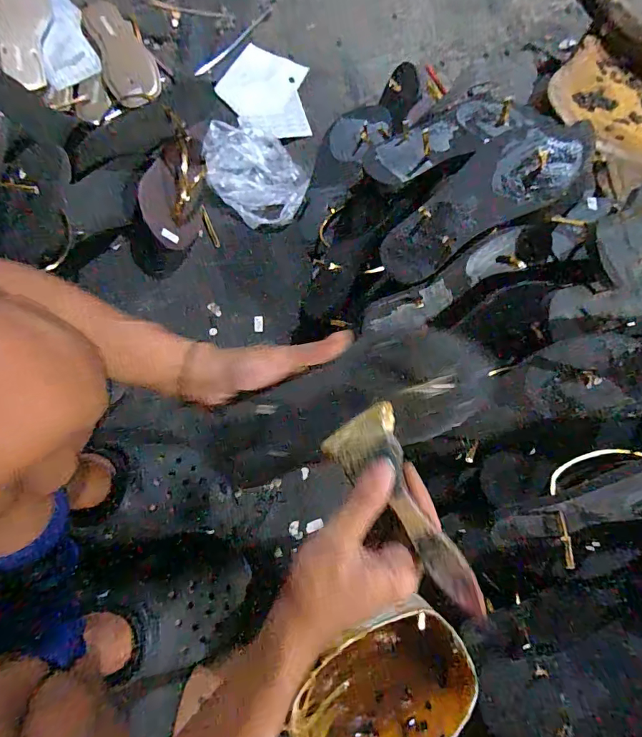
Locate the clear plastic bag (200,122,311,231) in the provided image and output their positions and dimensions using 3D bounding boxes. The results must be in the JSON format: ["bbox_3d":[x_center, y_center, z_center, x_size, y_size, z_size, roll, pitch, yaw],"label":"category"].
[{"bbox_3d":[-0.106,-0.311,0.677,0.139,0.042,0.185,-30,77,-8],"label":"clear plastic bag"}]

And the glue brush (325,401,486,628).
[{"bbox_3d":[0.056,0.096,0.292,0.054,0.012,0.146,-25,58,-7],"label":"glue brush"}]

